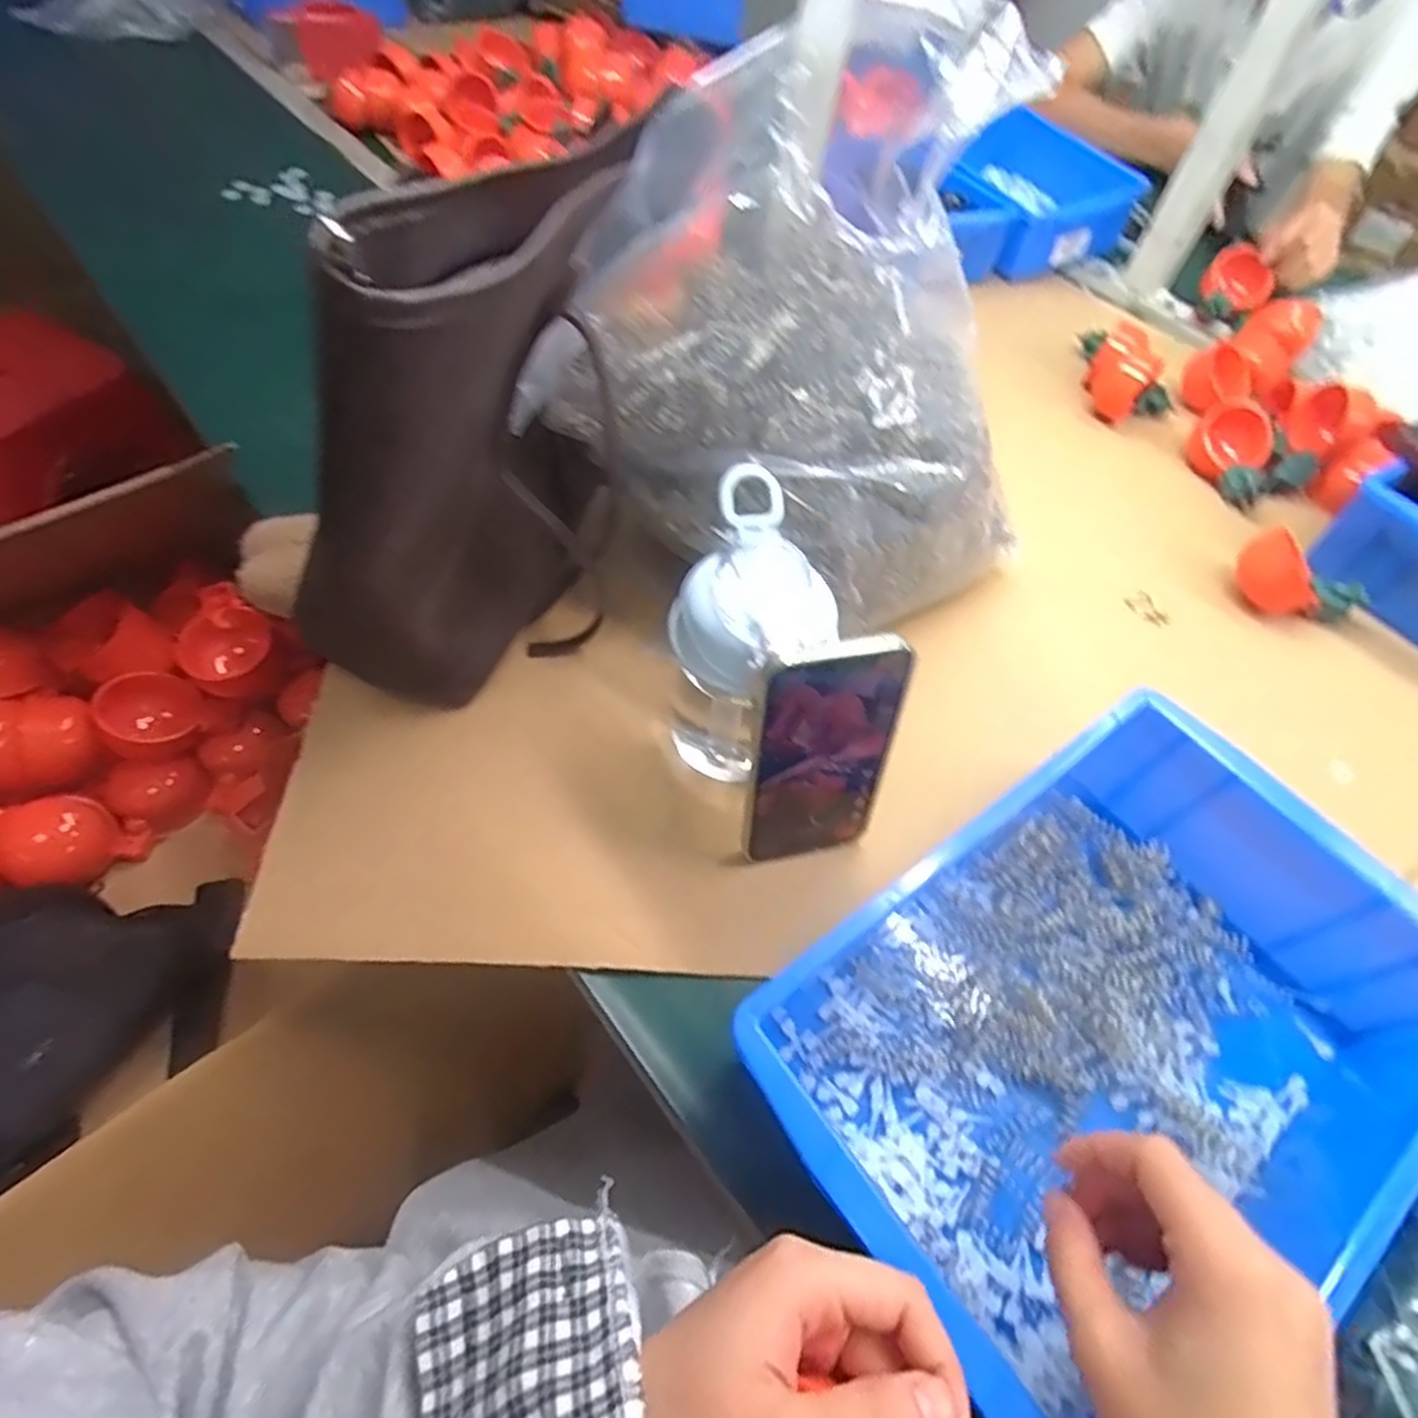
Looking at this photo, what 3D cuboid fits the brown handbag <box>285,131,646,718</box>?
[{"bbox_3d":[-0.102,-0.133,0.395,0.078,0.259,0.216,21,56,8],"label":"brown handbag"}]

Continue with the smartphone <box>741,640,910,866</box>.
[{"bbox_3d":[0.056,0.027,0.376,0.071,0.145,0.007,-7,44,-12],"label":"smartphone"}]

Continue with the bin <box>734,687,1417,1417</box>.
[{"bbox_3d":[0.182,0.147,0.342,0.279,0.082,0.204,-30,63,-23],"label":"bin"}]

